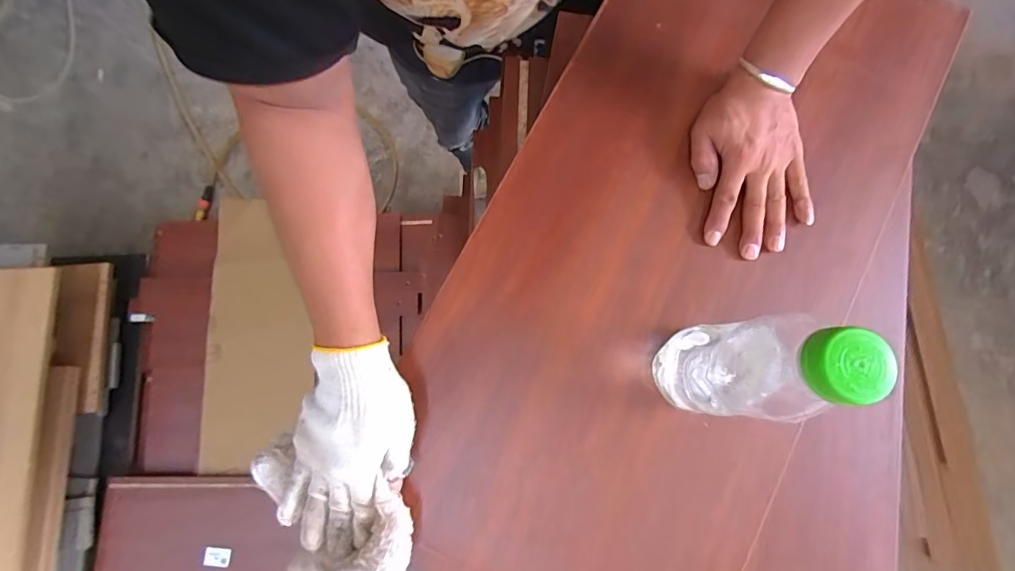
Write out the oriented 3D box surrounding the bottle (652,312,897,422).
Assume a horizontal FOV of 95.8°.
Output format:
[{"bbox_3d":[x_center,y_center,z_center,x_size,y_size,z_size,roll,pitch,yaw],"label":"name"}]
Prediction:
[{"bbox_3d":[0.165,0.055,0.326,0.068,0.191,0.065,-13,82,-1],"label":"bottle"}]

